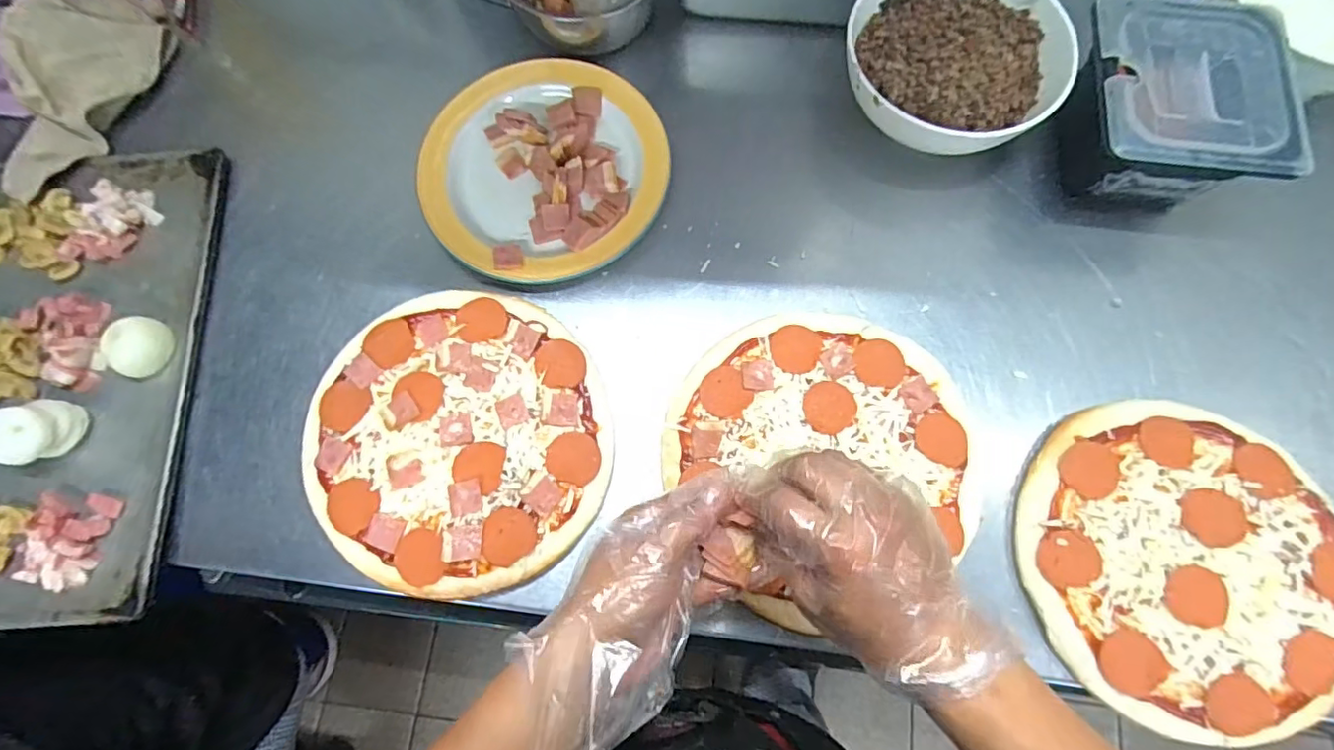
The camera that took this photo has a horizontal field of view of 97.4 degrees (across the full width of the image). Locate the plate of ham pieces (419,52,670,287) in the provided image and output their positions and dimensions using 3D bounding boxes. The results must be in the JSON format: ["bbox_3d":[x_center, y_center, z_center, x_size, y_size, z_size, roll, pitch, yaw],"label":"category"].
[{"bbox_3d":[-0.119,-0.203,0.573,0.227,0.044,0.223,-1,73,2],"label":"plate of ham pieces"}]

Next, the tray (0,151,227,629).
[{"bbox_3d":[-0.604,-0.007,0.533,0.353,0.051,0.452,-6,70,5],"label":"tray"}]

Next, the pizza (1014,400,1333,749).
[{"bbox_3d":[0.407,0.146,0.459,0.242,0.025,0.240,-1,73,2],"label":"pizza"}]

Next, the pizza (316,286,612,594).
[{"bbox_3d":[-0.176,0.051,0.505,0.242,0.029,0.257,-1,73,2],"label":"pizza"}]

